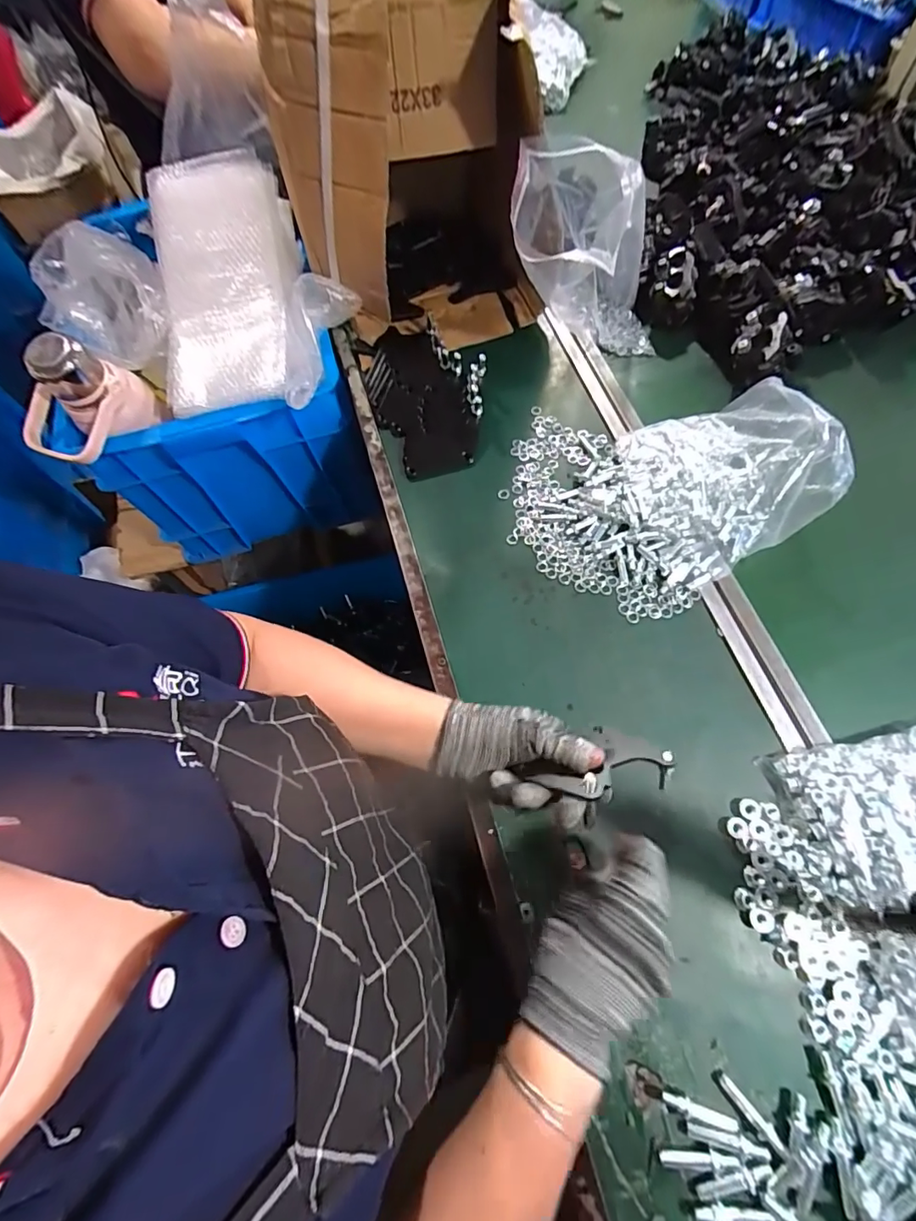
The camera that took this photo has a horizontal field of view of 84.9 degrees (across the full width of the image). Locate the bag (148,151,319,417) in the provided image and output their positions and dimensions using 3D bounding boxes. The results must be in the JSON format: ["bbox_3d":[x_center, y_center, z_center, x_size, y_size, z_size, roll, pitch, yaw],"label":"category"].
[{"bbox_3d":[-0.282,-0.391,0.623,0.183,0.054,0.331,-9,84,1],"label":"bag"}]

